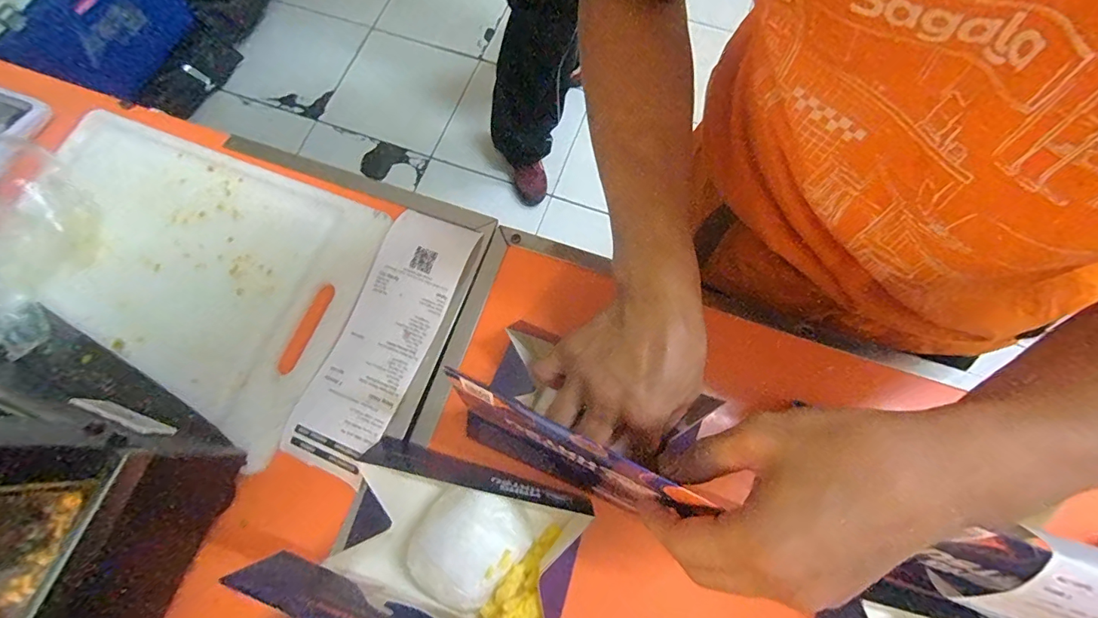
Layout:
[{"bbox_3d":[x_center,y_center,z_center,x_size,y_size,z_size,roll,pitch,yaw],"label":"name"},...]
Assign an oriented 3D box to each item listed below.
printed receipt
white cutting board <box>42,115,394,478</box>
[{"bbox_3d":[-0.143,0.023,0.407,0.077,0.012,0.235,20,75,7],"label":"printed receipt"},{"bbox_3d":[-0.332,-0.044,0.421,0.316,0.017,0.231,23,73,3],"label":"white cutting board"}]

